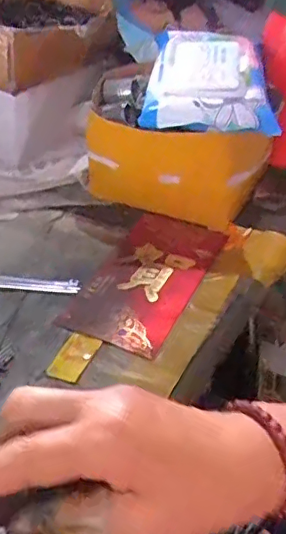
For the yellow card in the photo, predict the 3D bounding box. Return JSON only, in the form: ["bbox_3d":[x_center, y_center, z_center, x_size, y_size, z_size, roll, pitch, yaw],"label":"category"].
[{"bbox_3d":[-0.050,0.065,0.407,0.025,0.004,0.046,18,43,16],"label":"yellow card"}]

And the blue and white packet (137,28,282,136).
[{"bbox_3d":[0.060,-0.170,0.496,0.109,0.031,0.154,7,41,4],"label":"blue and white packet"}]

